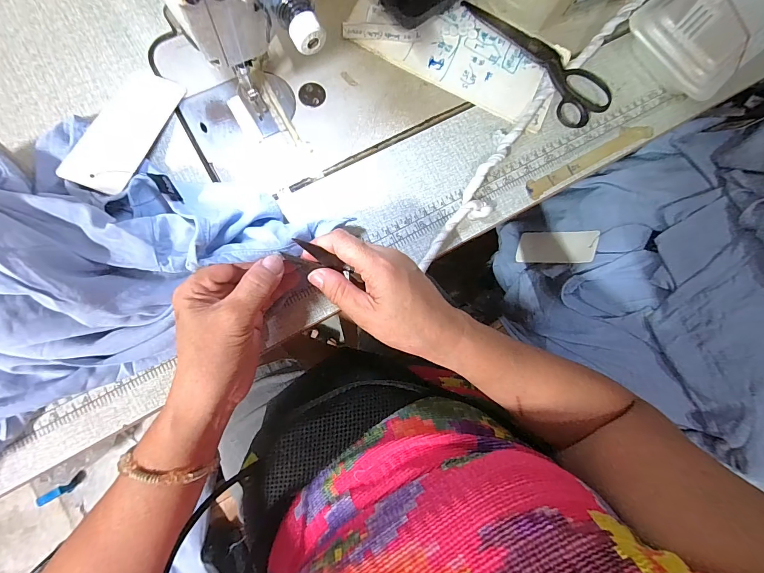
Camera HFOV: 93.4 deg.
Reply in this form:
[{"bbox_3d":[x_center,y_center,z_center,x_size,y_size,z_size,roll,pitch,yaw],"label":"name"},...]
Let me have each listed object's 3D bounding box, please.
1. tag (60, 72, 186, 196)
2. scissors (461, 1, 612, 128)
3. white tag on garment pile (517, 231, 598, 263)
[{"bbox_3d":[-0.214,-0.131,0.301,0.048,0.006,0.121,18,68,-11],"label":"tag"},{"bbox_3d":[0.159,-0.236,0.362,0.057,0.013,0.170,-40,89,-9],"label":"scissors"},{"bbox_3d":[0.255,-0.058,0.531,0.005,0.118,0.048,20,84,-33],"label":"white tag on garment pile"}]

